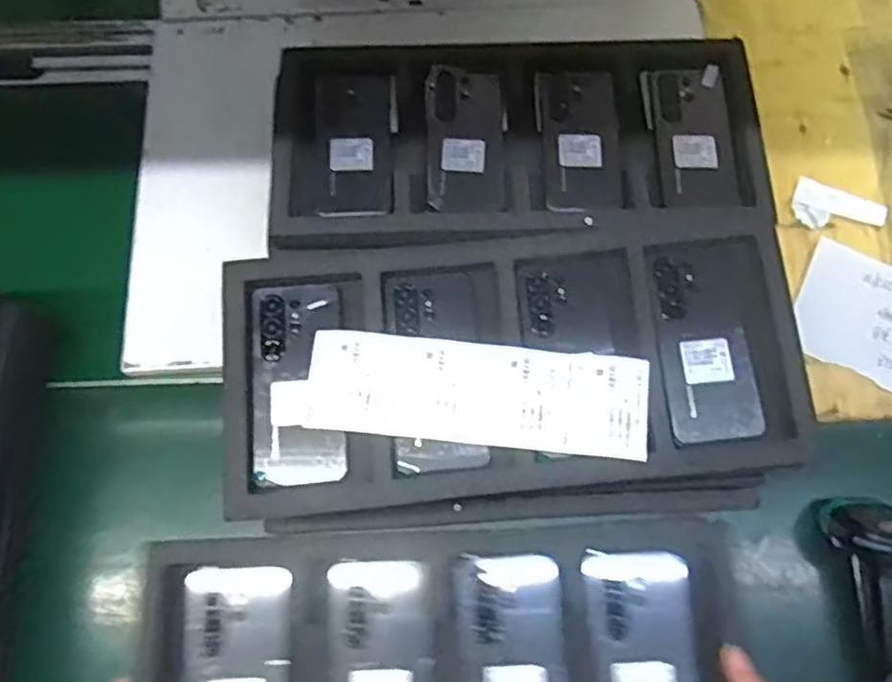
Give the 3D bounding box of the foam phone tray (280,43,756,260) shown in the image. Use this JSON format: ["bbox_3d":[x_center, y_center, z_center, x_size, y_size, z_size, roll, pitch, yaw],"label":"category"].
[{"bbox_3d":[0.072,-0.201,0.694,0.479,0.037,0.239,-2,71,-1],"label":"foam phone tray"}]

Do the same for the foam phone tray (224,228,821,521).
[{"bbox_3d":[0.056,0.016,0.603,0.481,0.050,0.227,-6,71,-3],"label":"foam phone tray"}]

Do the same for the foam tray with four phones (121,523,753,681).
[{"bbox_3d":[-0.001,0.267,0.551,0.473,0.024,0.217,-3,71,-1],"label":"foam tray with four phones"}]

